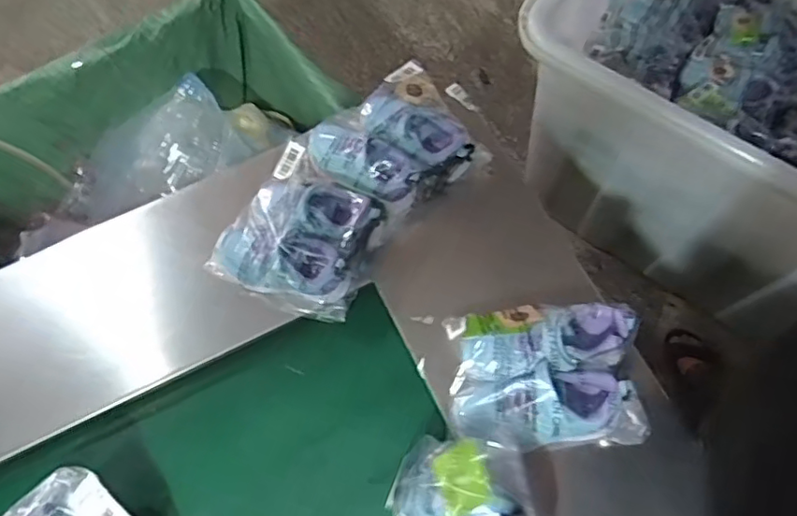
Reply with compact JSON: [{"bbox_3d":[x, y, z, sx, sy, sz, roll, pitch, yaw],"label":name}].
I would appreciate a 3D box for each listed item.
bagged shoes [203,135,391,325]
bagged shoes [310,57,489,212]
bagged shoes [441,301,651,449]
[{"bbox_3d":[-0.119,-0.033,0.755,0.182,0.073,0.186,31,74,13],"label":"bagged shoes"},{"bbox_3d":[-0.008,-0.156,0.788,0.192,0.062,0.171,-34,72,-10],"label":"bagged shoes"},{"bbox_3d":[0.167,0.129,0.678,0.216,0.085,0.169,-3,69,1],"label":"bagged shoes"}]

